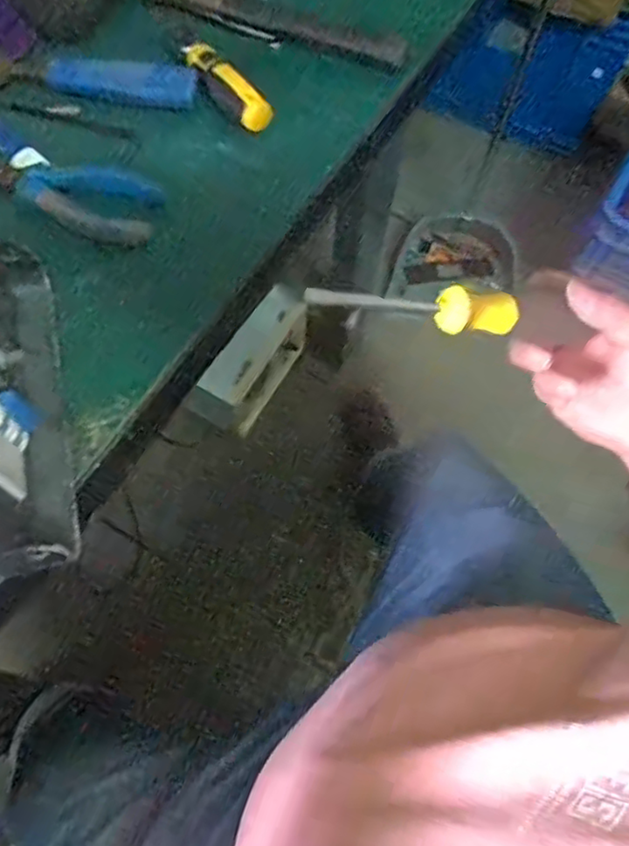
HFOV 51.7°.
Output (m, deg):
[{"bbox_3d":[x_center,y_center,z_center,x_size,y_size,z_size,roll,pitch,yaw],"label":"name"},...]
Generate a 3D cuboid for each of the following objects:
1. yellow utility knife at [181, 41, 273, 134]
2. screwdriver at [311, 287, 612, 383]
[{"bbox_3d":[-0.069,-0.248,0.470,0.025,0.015,0.097,-37,72,-17],"label":"yellow utility knife"},{"bbox_3d":[0.079,-0.062,0.351,0.186,0.034,0.030,-2,62,-35],"label":"screwdriver"}]

